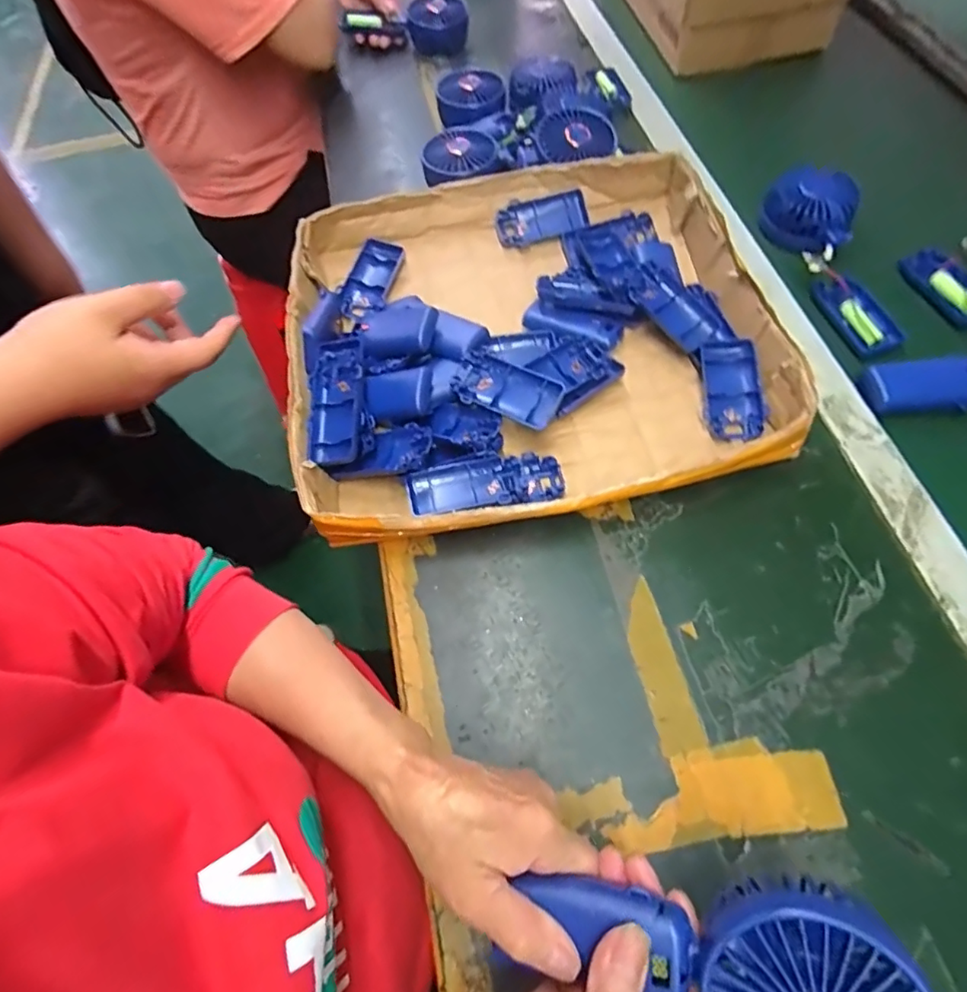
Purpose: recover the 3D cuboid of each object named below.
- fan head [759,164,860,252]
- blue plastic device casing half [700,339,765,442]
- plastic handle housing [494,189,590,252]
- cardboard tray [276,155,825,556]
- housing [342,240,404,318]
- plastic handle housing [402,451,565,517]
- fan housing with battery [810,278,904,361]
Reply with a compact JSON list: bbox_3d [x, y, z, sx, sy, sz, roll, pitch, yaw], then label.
[{"bbox_3d":[0.335,-0.294,0.553,0.085,0.050,0.070,19,66,13],"label":"fan head"},{"bbox_3d":[0.215,-0.093,0.472,0.045,0.017,0.094,1,64,5],"label":"blue plastic device casing half"},{"bbox_3d":[0.063,-0.296,0.582,0.095,0.022,0.047,-14,90,3],"label":"plastic handle housing"},{"bbox_3d":[0.033,-0.154,0.494,0.408,0.057,0.373,-12,63,-1],"label":"cardboard tray"},{"bbox_3d":[-0.115,-0.223,0.559,0.042,0.025,0.089,16,66,12],"label":"housing"},{"bbox_3d":[0.002,-0.008,0.446,0.125,0.030,0.047,-13,63,-2],"label":"plastic handle housing"},{"bbox_3d":[0.358,-0.172,0.520,0.037,0.019,0.093,-18,64,-5],"label":"fan housing with battery"}]

